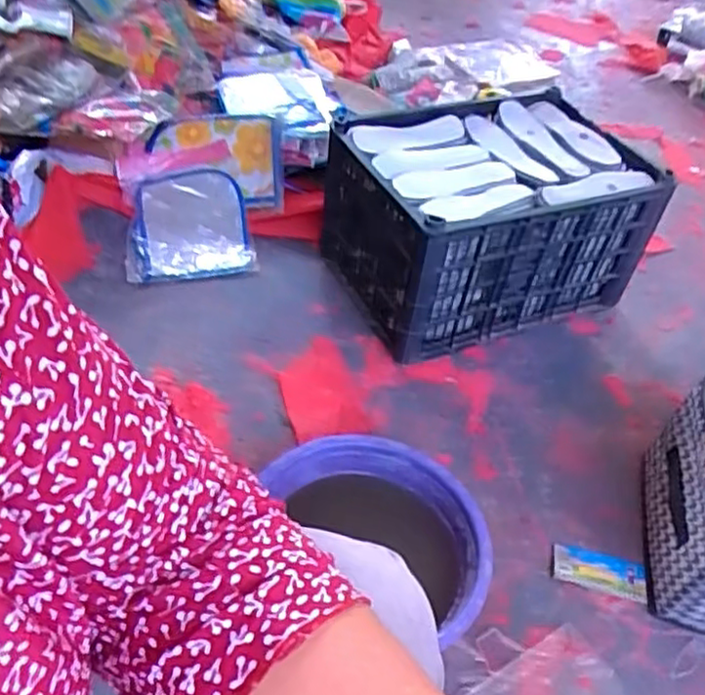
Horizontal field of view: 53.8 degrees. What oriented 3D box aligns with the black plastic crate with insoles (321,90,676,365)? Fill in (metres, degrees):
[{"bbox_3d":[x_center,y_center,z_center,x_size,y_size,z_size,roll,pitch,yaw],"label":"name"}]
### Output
[{"bbox_3d":[0.235,-0.239,1.264,0.478,0.267,0.351,-14,49,-21],"label":"black plastic crate with insoles"}]

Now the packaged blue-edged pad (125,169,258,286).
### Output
[{"bbox_3d":[-0.324,-0.244,1.403,0.245,0.081,0.288,-1,46,-9],"label":"packaged blue-edged pad"}]

